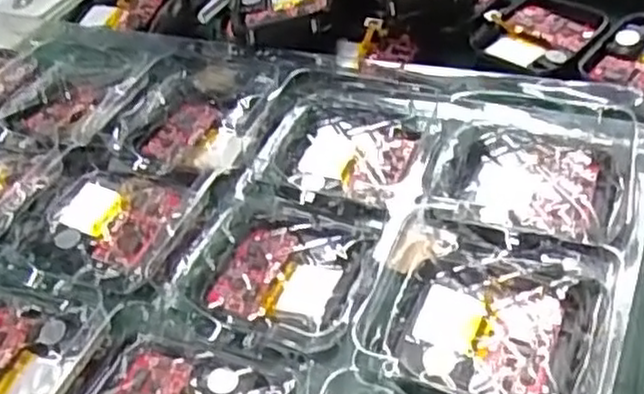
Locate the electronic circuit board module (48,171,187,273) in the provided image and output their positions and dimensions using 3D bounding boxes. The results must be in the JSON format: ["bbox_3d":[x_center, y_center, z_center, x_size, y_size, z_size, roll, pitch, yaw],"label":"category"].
[{"bbox_3d":[-0.062,0.007,0.219,0.038,0.007,0.037,2,44,16],"label":"electronic circuit board module"}]

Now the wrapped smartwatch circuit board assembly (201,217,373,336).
[{"bbox_3d":[-0.010,0.020,0.199,0.038,0.008,0.028,7,46,21],"label":"wrapped smartwatch circuit board assembly"}]

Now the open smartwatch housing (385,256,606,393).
[{"bbox_3d":[0.039,0.031,0.173,0.045,0.011,0.039,9,47,22],"label":"open smartwatch housing"}]

